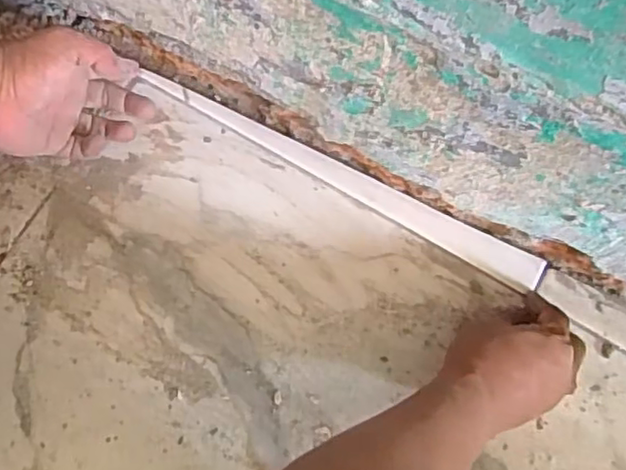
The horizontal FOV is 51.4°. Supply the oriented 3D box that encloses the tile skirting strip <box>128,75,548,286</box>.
[{"bbox_3d":[0.024,-0.055,0.582,0.392,0.006,0.027,28,80,5],"label":"tile skirting strip"}]

